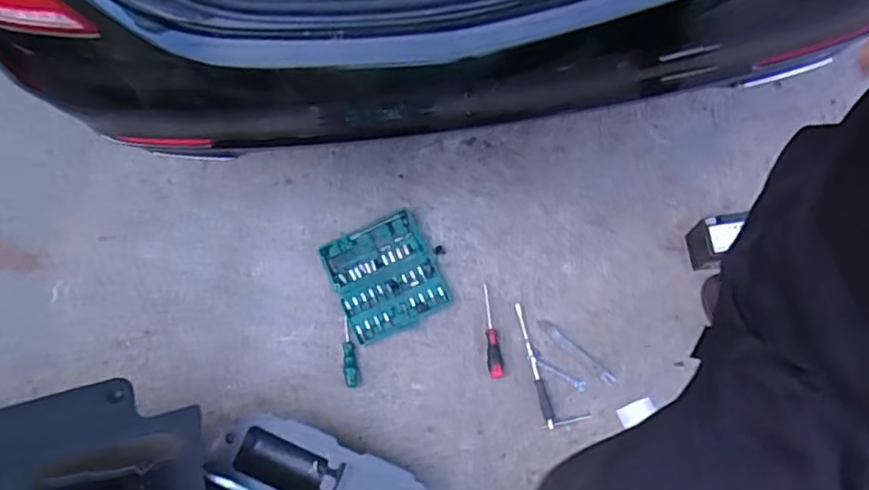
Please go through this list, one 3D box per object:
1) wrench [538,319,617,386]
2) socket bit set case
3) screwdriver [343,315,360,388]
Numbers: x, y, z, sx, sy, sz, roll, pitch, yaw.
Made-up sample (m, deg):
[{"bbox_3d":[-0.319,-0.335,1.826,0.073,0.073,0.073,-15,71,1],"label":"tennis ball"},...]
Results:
[{"bbox_3d":[0.310,0.231,1.355,0.200,0.006,0.026,41,77,14],"label":"wrench"},{"bbox_3d":[-0.116,0.069,1.416,0.230,0.031,0.251,-27,73,-1],"label":"socket bit set case"},{"bbox_3d":[-0.191,0.237,1.383,0.033,0.029,0.155,-9,73,4],"label":"screwdriver"}]

